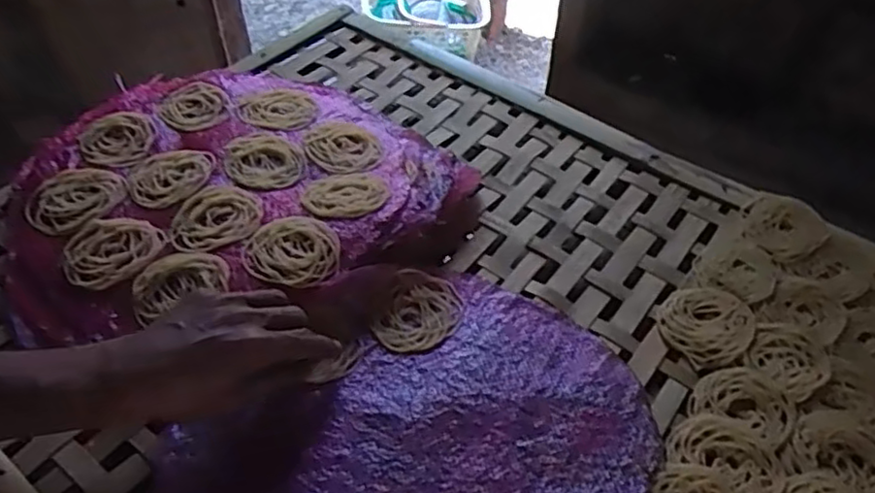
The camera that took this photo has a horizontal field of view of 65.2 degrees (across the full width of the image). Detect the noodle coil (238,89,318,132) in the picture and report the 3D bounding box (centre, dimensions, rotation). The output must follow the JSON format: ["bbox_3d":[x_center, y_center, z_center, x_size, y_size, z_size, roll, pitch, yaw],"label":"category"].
[{"bbox_3d":[-0.158,-0.139,0.698,0.074,0.011,0.072,1,50,-1],"label":"noodle coil"}]

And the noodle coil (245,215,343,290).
[{"bbox_3d":[-0.115,0.004,0.545,0.072,0.014,0.070,1,50,-1],"label":"noodle coil"}]

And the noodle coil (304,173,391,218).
[{"bbox_3d":[-0.079,-0.045,0.594,0.072,0.013,0.064,-16,52,-14],"label":"noodle coil"}]

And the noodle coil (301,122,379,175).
[{"bbox_3d":[-0.091,-0.095,0.660,0.069,0.016,0.076,-7,50,-7],"label":"noodle coil"}]

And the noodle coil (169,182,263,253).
[{"bbox_3d":[-0.184,-0.023,0.576,0.070,0.008,0.077,1,50,-1],"label":"noodle coil"}]

